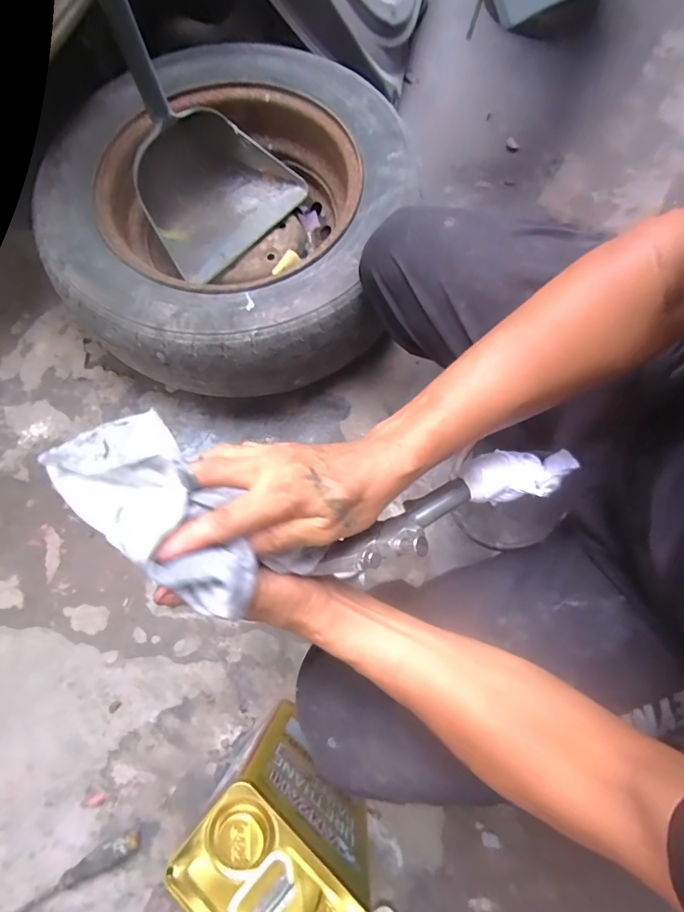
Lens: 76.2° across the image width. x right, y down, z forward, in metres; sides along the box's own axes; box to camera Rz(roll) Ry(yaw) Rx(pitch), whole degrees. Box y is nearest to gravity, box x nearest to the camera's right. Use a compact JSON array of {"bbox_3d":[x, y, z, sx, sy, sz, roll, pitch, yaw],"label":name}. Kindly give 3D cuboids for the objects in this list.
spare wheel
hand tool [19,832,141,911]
[{"bbox_3d":[-0.171,-0.382,0.707,0.503,0.152,0.556,21,78,6],"label":"spare wheel"},{"bbox_3d":[-0.407,0.590,0.580,0.295,0.024,0.028,-28,77,-6],"label":"hand tool"}]

